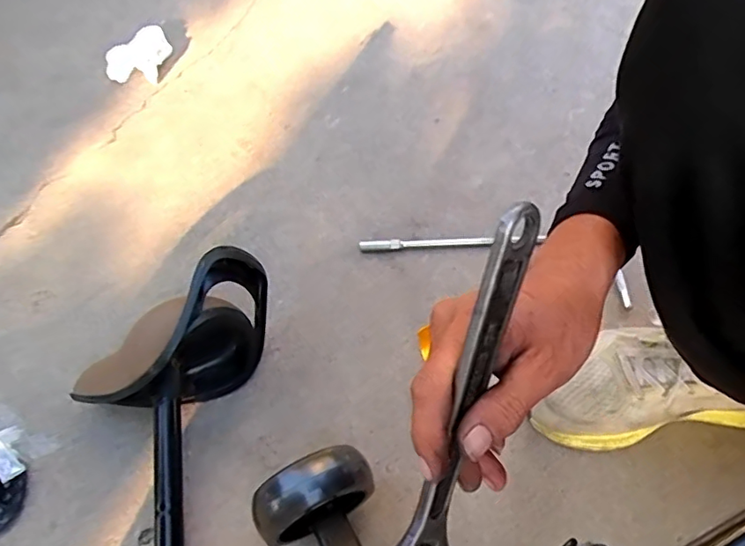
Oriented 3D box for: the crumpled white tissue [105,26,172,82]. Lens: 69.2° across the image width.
[{"bbox_3d":[-0.365,-0.348,0.861,0.061,0.063,0.121,25,62,17],"label":"crumpled white tissue"}]

